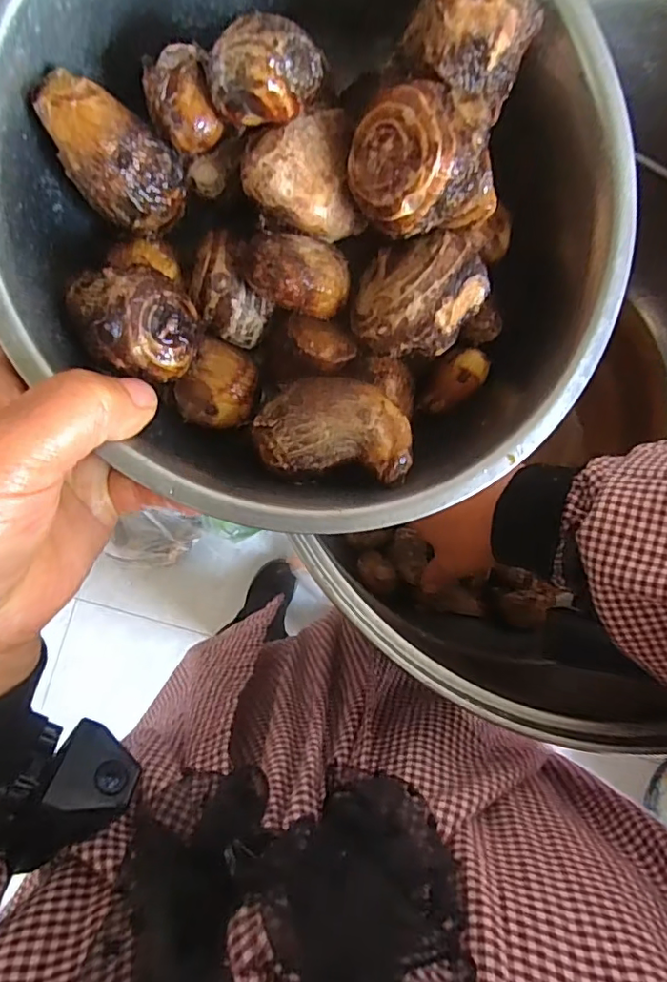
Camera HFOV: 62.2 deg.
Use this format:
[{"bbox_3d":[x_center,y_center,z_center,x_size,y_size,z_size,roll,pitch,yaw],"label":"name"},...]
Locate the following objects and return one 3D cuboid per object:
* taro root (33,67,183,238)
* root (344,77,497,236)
[{"bbox_3d":[-0.073,-0.110,0.182,0.029,0.028,0.049,-45,135,13],"label":"taro root"},{"bbox_3d":[0.030,-0.102,0.174,0.046,0.032,0.034,-13,89,-3],"label":"root"}]

